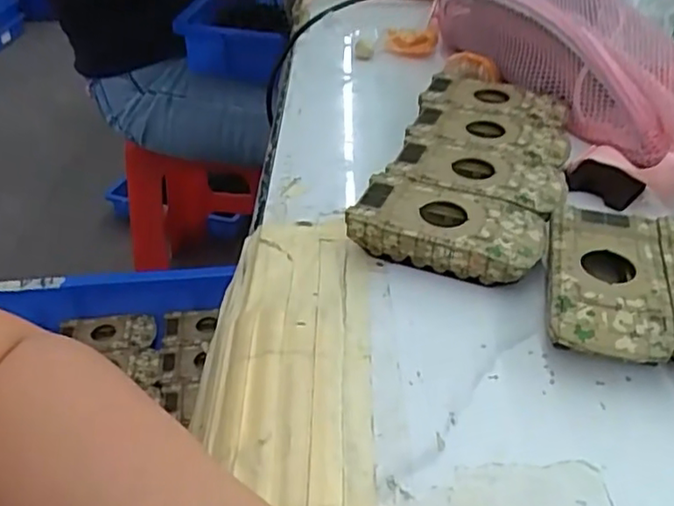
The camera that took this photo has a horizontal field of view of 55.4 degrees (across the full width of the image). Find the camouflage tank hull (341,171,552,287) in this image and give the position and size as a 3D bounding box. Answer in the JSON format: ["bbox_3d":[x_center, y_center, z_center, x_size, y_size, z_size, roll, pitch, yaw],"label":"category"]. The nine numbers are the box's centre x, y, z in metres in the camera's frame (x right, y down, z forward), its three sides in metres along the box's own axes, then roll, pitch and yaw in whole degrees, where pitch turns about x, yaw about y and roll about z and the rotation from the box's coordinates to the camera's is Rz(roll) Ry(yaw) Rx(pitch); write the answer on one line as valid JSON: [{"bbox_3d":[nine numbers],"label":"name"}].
[{"bbox_3d":[0.059,-0.011,0.340,0.094,0.027,0.051,13,40,16],"label":"camouflage tank hull"}]

